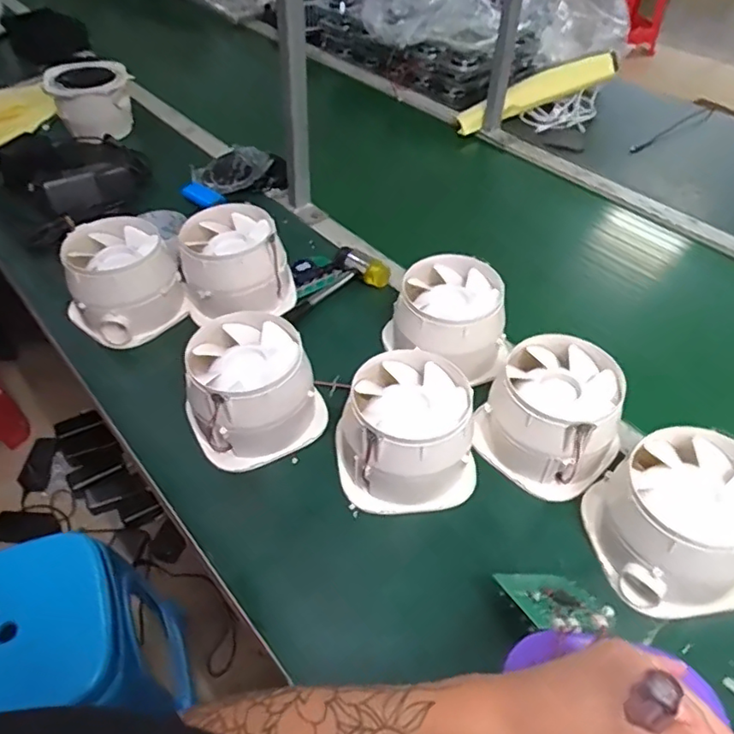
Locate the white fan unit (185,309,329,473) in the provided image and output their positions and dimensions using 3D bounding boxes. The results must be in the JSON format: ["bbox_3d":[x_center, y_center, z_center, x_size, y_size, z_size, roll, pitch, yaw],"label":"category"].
[{"bbox_3d":[-0.125,0.023,0.621,0.130,0.091,0.127,-27,54,-23],"label":"white fan unit"}]

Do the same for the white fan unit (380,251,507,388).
[{"bbox_3d":[0.092,-0.054,0.670,0.119,0.083,0.127,-22,53,-20],"label":"white fan unit"}]

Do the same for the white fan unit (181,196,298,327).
[{"bbox_3d":[-0.160,-0.130,0.724,0.132,0.092,0.118,-8,49,-8],"label":"white fan unit"}]

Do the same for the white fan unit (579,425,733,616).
[{"bbox_3d":[0.279,0.134,0.519,0.122,0.097,0.133,-3,49,-4],"label":"white fan unit"}]

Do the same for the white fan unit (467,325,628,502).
[{"bbox_3d":[0.193,0.052,0.610,0.127,0.102,0.133,-33,57,-27],"label":"white fan unit"}]

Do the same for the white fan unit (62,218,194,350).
[{"bbox_3d":[-0.314,-0.110,0.748,0.130,0.109,0.139,0,47,0],"label":"white fan unit"}]

